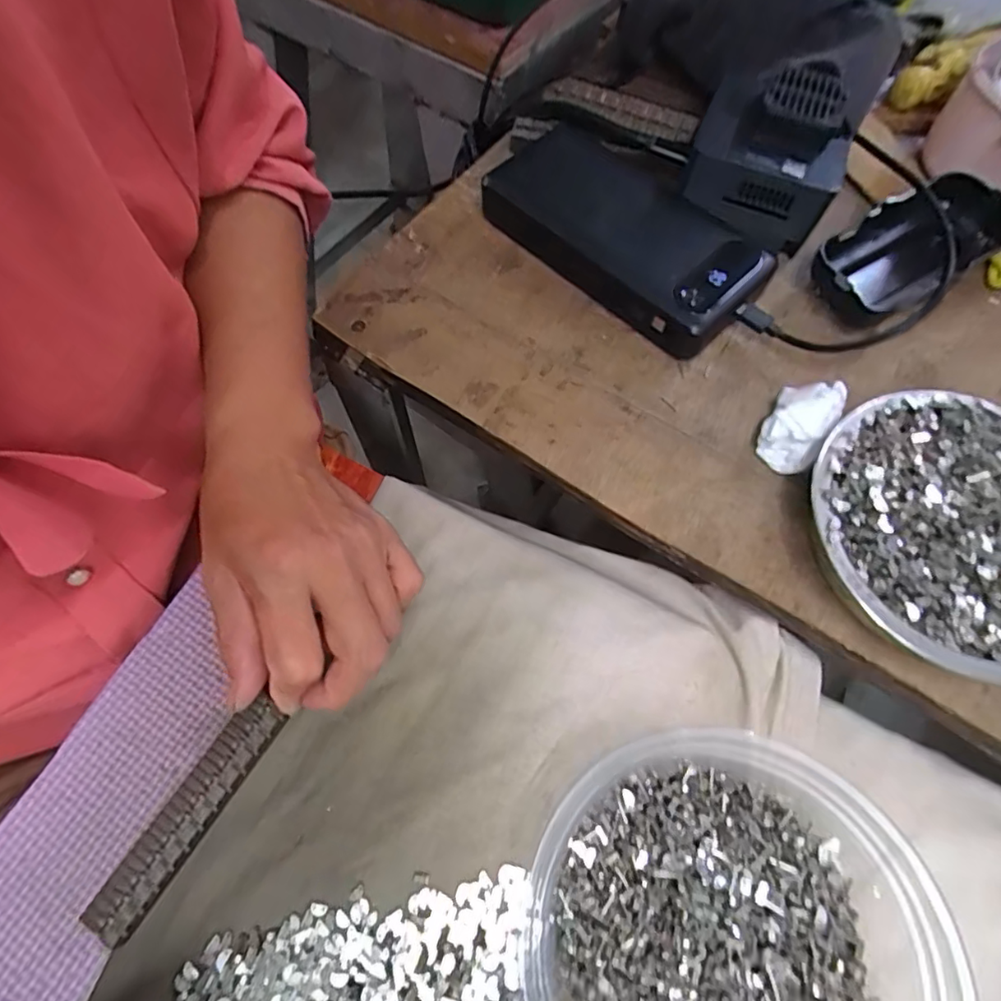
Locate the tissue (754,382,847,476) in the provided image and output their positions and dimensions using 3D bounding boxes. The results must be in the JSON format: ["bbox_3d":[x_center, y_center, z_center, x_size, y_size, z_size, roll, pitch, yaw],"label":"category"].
[{"bbox_3d":[0.136,-0.035,0.258,0.025,0.022,0.040,32,73,13],"label":"tissue"}]

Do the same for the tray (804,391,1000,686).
[{"bbox_3d":[0.189,0.014,0.234,0.118,0.030,0.115,-1,69,2],"label":"tray"}]

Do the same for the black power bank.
[{"bbox_3d":[0.060,-0.150,0.302,0.071,0.027,0.163,-43,73,-13],"label":"black power bank"}]

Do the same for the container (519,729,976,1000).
[{"bbox_3d":[0.076,0.158,0.195,0.129,0.049,0.139,-1,69,2],"label":"container"}]

